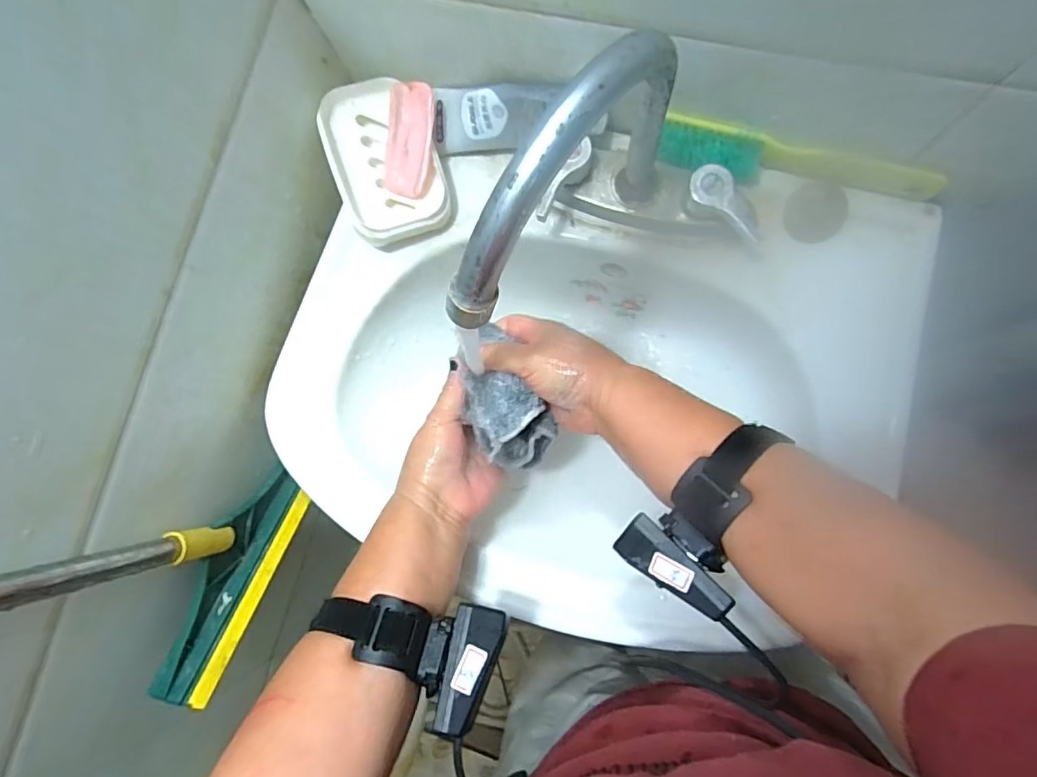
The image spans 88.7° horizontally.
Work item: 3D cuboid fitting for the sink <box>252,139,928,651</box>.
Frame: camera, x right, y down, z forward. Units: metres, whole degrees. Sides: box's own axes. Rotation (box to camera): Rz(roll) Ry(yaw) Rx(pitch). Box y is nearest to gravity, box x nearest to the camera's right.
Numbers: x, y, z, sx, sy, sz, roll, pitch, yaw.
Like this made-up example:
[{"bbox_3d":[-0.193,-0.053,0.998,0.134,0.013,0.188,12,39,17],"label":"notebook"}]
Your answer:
[{"bbox_3d":[0.047,0.007,0.452,0.473,0.146,0.359,10,85,8],"label":"sink"}]

